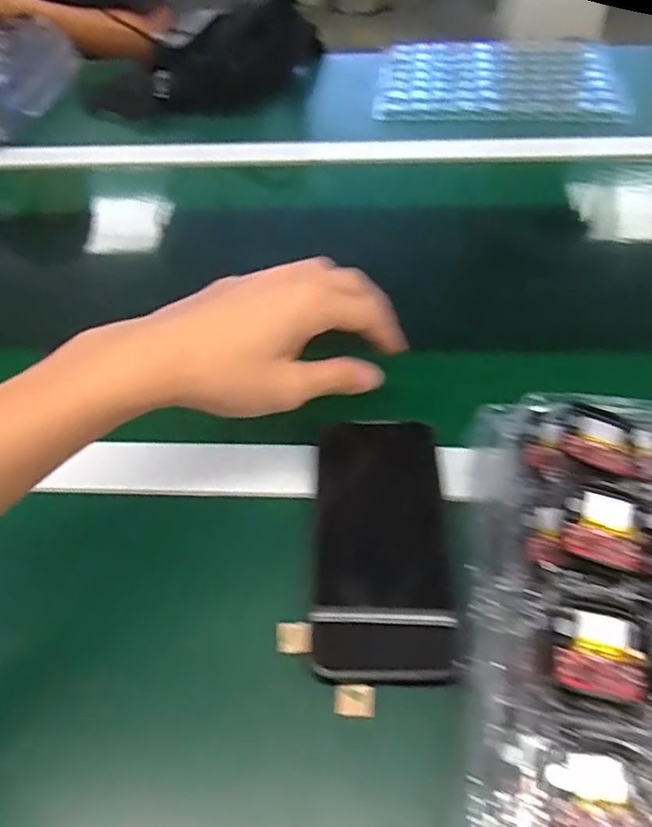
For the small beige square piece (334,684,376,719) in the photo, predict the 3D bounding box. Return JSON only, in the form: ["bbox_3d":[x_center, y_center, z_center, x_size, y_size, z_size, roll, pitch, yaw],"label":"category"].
[{"bbox_3d":[0.014,0.143,0.313,0.020,0.004,0.015,1,48,4],"label":"small beige square piece"}]

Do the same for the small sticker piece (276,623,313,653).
[{"bbox_3d":[-0.017,0.119,0.334,0.021,0.004,0.015,-7,64,19],"label":"small sticker piece"}]

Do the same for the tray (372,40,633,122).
[{"bbox_3d":[0.234,-0.452,0.839,0.317,0.025,0.295,4,49,6],"label":"tray"}]

